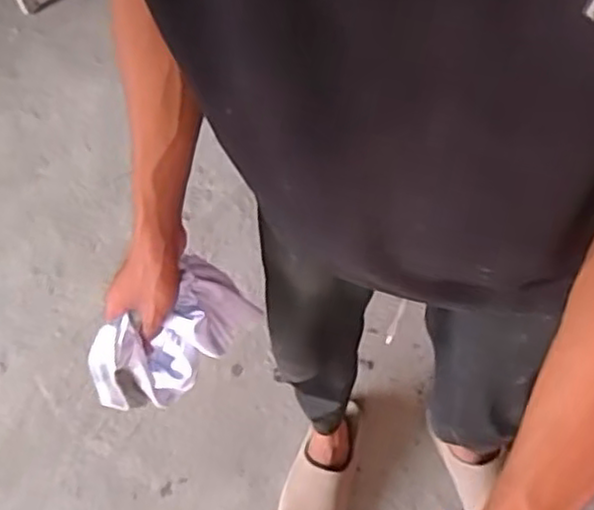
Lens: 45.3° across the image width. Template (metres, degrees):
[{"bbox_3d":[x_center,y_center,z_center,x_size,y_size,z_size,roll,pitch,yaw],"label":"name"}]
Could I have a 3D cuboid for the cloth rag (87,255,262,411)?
[{"bbox_3d":[-0.118,0.083,0.722,0.182,0.109,0.087,-35,63,-23],"label":"cloth rag"}]

